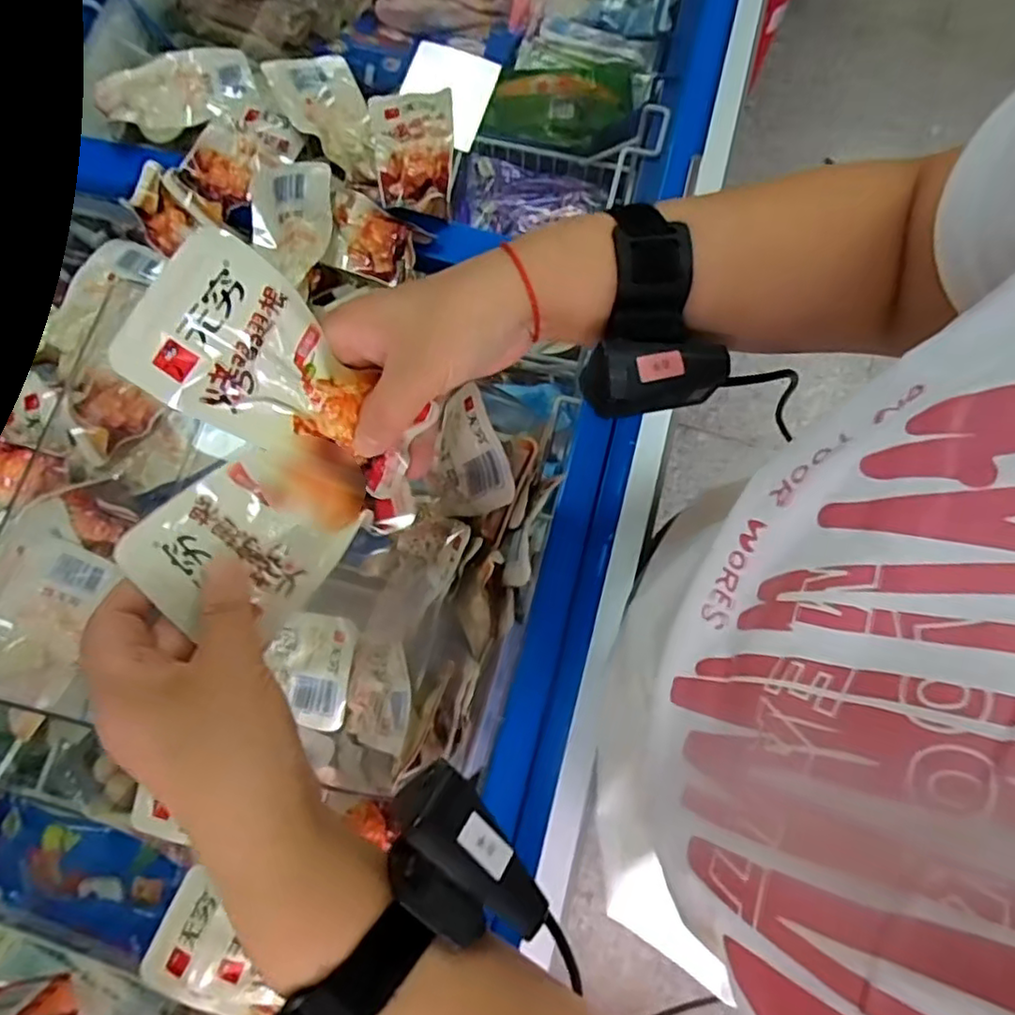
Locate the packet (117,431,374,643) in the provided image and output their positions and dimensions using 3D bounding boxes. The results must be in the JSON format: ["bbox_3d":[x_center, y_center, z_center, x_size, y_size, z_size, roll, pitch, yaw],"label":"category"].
[{"bbox_3d":[-0.115,0.011,0.306,0.075,0.015,0.107,52,60,-23],"label":"packet"}]

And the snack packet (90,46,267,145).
[{"bbox_3d":[-0.290,-0.368,0.565,0.129,0.017,0.073,-23,90,-15],"label":"snack packet"}]

